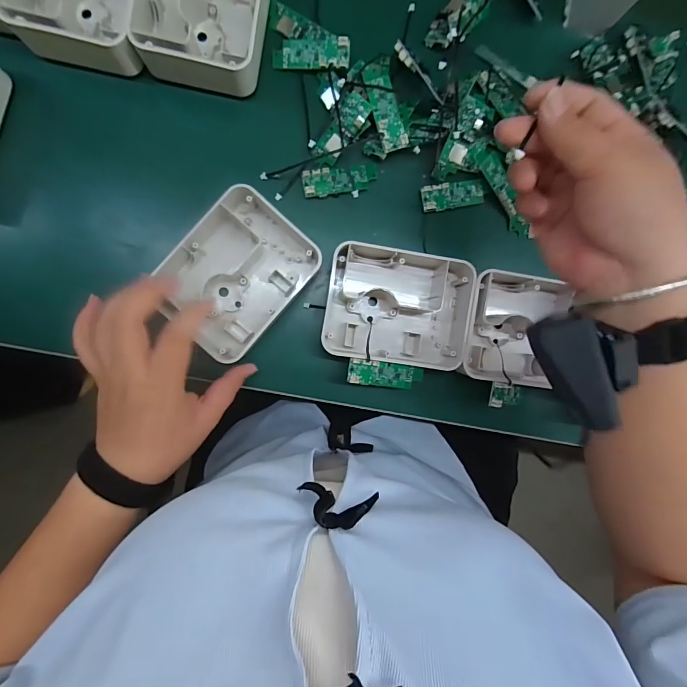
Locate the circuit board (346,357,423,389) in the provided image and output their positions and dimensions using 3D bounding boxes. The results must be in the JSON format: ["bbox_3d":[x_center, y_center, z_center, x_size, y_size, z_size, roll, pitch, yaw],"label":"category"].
[{"bbox_3d":[0.039,0.029,0.345,0.070,0.006,0.022,9,96,-15],"label":"circuit board"}]

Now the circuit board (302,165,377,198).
[{"bbox_3d":[-0.003,-0.153,0.359,0.069,0.006,0.024,-9,92,-6],"label":"circuit board"}]

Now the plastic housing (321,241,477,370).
[{"bbox_3d":[0.047,-0.036,0.353,0.132,0.037,0.107,8,90,-6],"label":"plastic housing"}]

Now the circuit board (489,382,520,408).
[{"bbox_3d":[0.151,0.047,0.353,0.045,0.010,0.021,7,93,-39],"label":"circuit board"}]

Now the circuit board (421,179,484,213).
[{"bbox_3d":[0.106,-0.144,0.371,0.061,0.005,0.024,-13,92,-6],"label":"circuit board"}]

